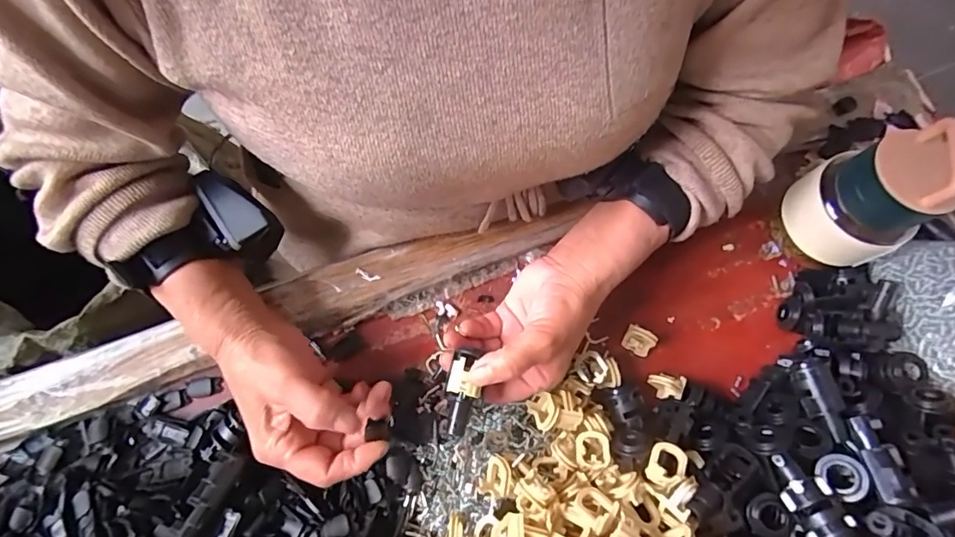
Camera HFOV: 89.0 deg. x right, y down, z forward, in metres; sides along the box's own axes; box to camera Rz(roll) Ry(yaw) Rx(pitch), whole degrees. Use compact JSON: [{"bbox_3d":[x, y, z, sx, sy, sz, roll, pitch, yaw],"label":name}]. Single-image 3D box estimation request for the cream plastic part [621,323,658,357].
[{"bbox_3d":[0.125,0.055,0.374,0.022,0.017,0.017,32,72,8],"label":"cream plastic part"}]

